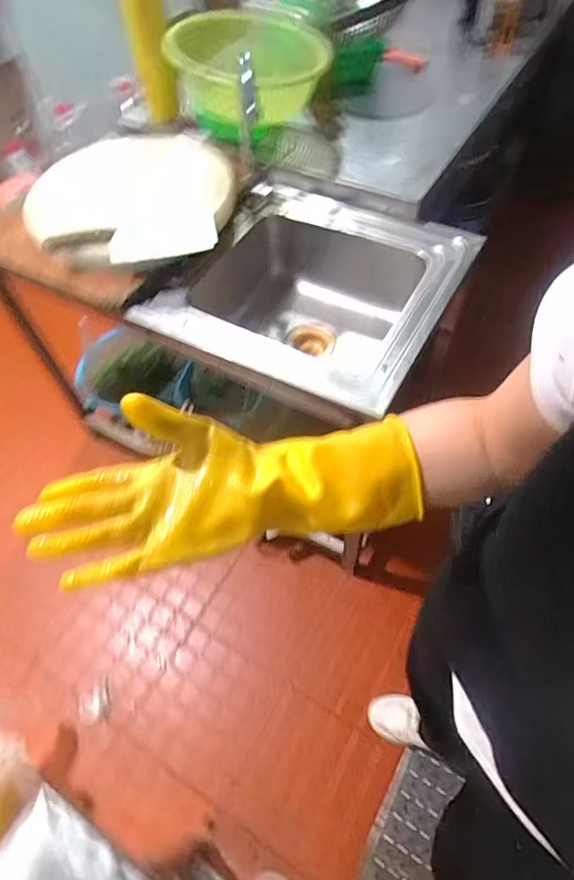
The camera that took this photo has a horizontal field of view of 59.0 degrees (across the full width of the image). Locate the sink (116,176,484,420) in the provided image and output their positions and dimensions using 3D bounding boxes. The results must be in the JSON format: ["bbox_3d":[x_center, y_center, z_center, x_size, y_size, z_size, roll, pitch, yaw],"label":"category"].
[{"bbox_3d":[0.051,-0.258,1.041,0.484,0.259,0.510,22,60,17],"label":"sink"}]

